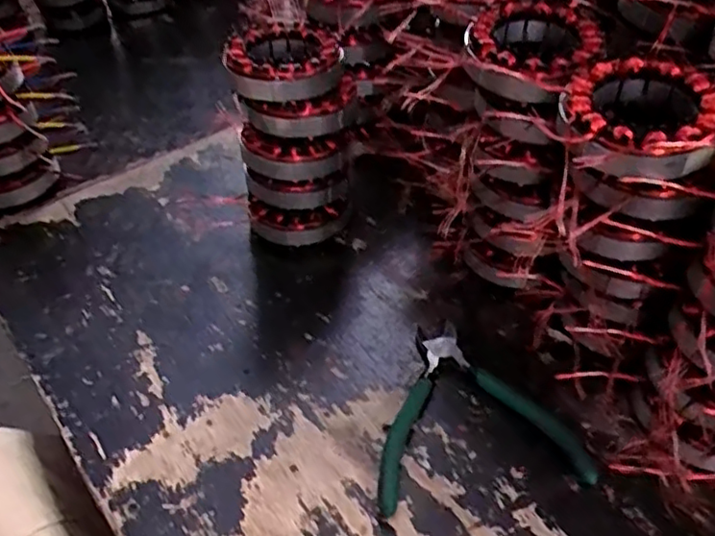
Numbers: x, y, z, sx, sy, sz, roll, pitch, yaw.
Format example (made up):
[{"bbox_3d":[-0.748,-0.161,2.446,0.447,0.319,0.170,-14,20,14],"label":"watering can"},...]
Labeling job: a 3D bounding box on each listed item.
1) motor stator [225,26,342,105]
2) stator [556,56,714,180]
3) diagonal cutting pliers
[{"bbox_3d":[-0.058,-0.158,0.476,0.081,0.032,0.087,-15,45,-10],"label":"motor stator"},{"bbox_3d":[0.156,-0.080,0.359,0.094,0.036,0.094,-2,45,2],"label":"stator"},{"bbox_3d":[0.073,0.092,0.424,0.133,0.013,0.134,-7,45,-2],"label":"diagonal cutting pliers"}]

